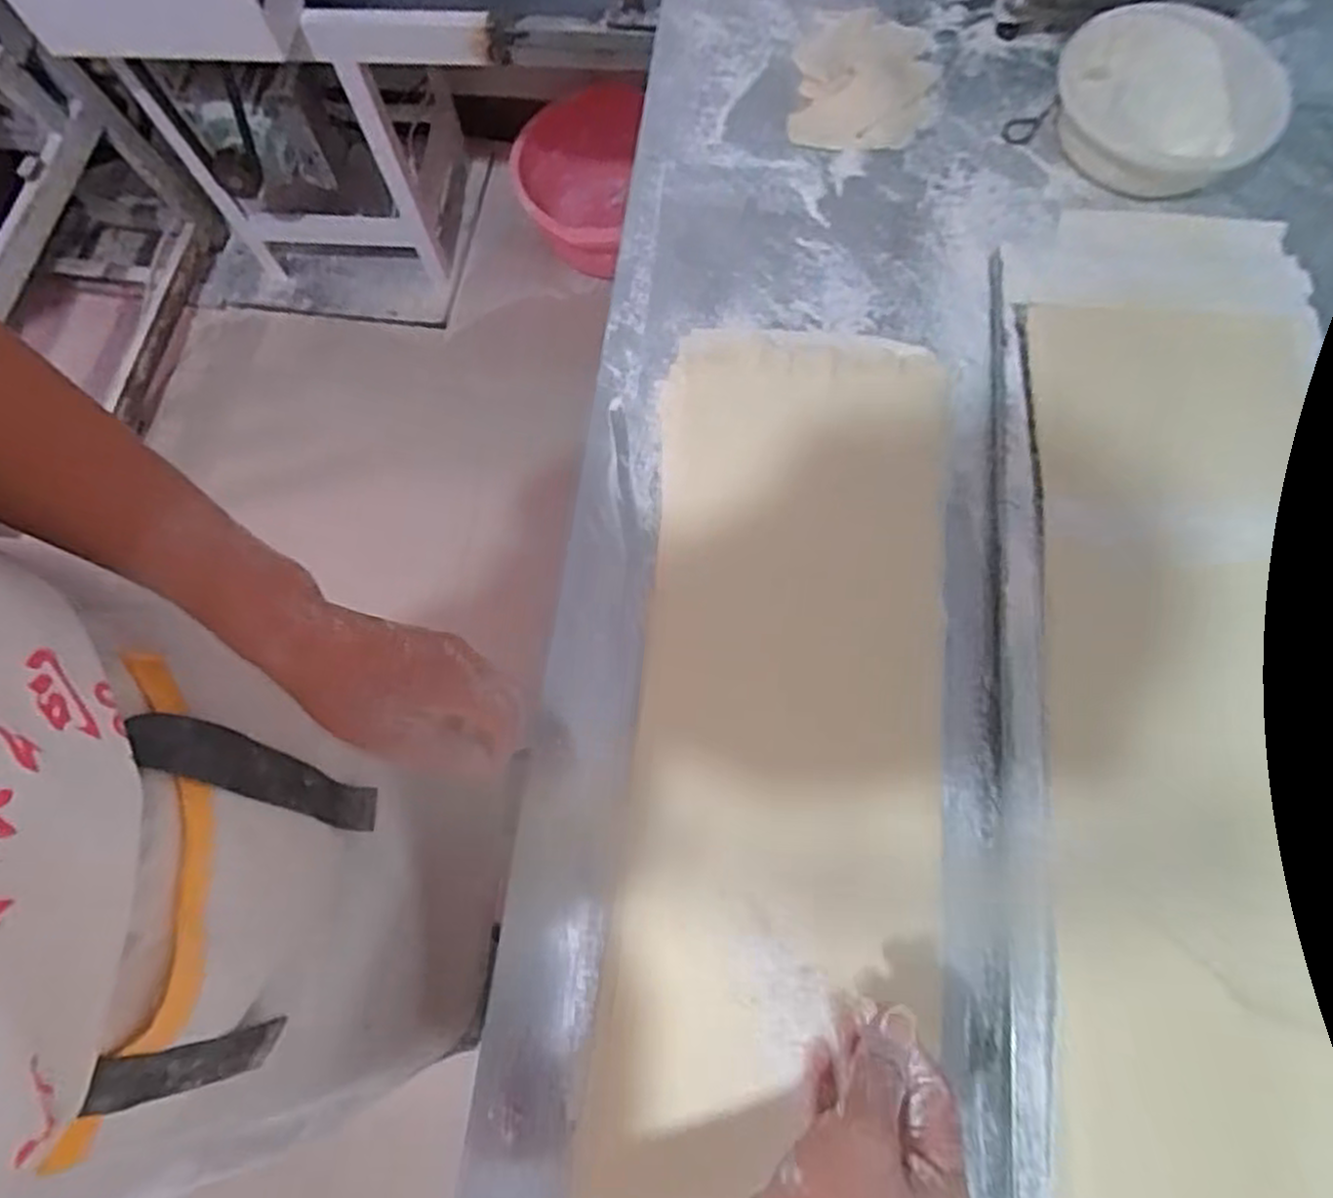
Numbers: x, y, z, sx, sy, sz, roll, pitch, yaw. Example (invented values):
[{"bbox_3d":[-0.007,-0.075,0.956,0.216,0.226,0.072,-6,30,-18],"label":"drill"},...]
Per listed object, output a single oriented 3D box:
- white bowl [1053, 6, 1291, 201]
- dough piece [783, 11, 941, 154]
[{"bbox_3d":[0.461,-0.469,0.692,0.188,0.057,0.180,-1,72,2],"label":"white bowl"},{"bbox_3d":[0.199,-0.527,0.745,0.139,0.011,0.190,6,73,4],"label":"dough piece"}]

